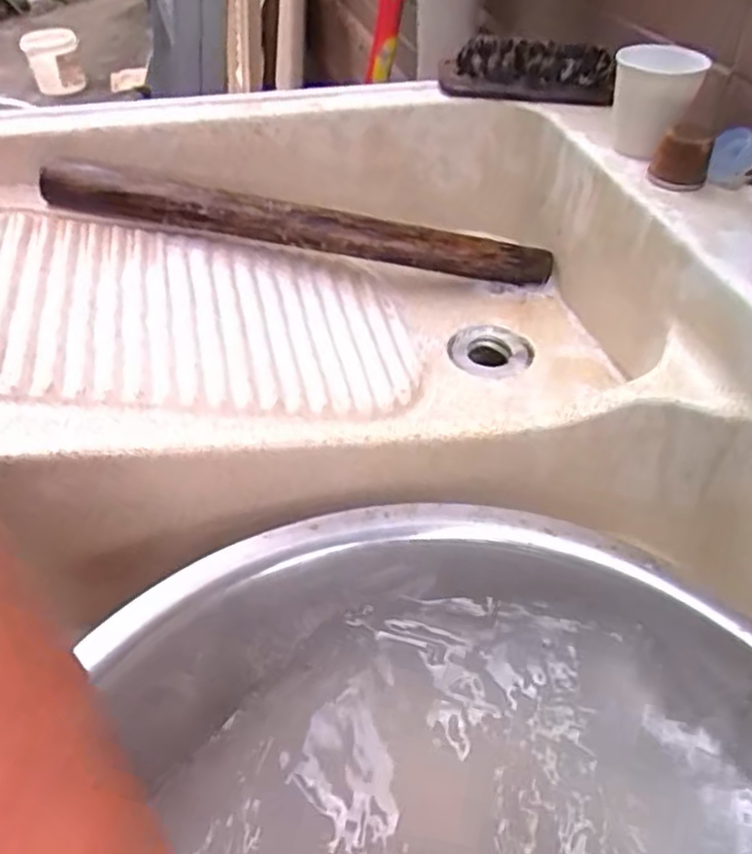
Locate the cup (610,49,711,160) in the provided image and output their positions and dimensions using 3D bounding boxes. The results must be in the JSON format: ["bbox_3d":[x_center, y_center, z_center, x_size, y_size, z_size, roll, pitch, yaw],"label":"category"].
[{"bbox_3d":[0.197,-0.229,0.524,0.055,0.069,0.065,7,43,11],"label":"cup"}]

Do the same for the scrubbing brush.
[{"bbox_3d":[0.122,-0.295,0.607,0.142,0.045,0.037,8,43,13],"label":"scrubbing brush"}]

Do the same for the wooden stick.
[{"bbox_3d":[-0.058,-0.157,0.587,0.399,0.033,0.020,8,41,-7],"label":"wooden stick"}]

